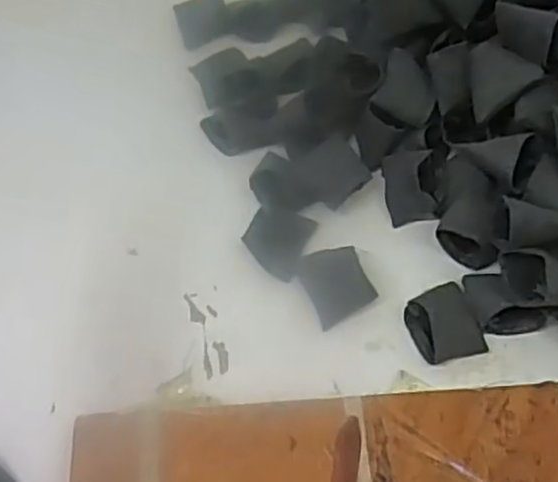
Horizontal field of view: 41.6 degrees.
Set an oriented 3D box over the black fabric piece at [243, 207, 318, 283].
[{"bbox_3d":[-0.002,0.000,0.422,0.035,0.008,0.038,21,62,14],"label":"black fabric piece"}]

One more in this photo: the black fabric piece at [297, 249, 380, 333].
[{"bbox_3d":[0.032,0.022,0.406,0.033,0.012,0.040,-22,60,-11],"label":"black fabric piece"}]

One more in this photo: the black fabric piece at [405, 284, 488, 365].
[{"bbox_3d":[0.088,0.042,0.387,0.035,0.019,0.040,-19,60,-9],"label":"black fabric piece"}]

